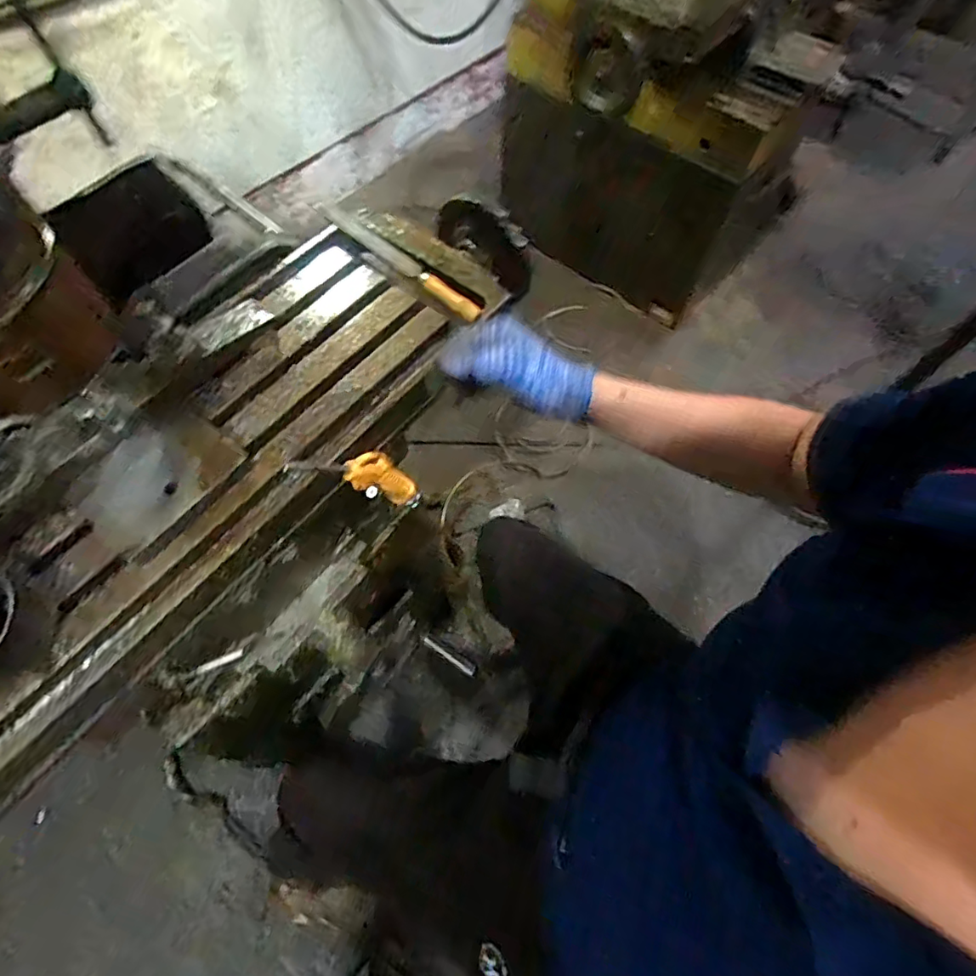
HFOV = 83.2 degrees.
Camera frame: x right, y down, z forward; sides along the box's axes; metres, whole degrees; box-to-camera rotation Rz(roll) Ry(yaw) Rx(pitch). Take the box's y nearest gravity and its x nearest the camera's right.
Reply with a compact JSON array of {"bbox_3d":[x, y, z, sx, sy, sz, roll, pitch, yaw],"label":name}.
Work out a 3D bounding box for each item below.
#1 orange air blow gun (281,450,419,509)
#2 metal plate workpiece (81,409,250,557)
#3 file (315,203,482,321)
[{"bbox_3d":[-0.116,-0.009,0.573,0.049,0.239,0.022,-45,71,3],"label":"orange air blow gun"},{"bbox_3d":[-0.299,-0.012,0.497,0.099,0.018,0.131,36,68,15],"label":"metal plate workpiece"},{"bbox_3d":[-0.105,-0.267,0.634,0.253,0.028,0.027,40,69,17],"label":"file"}]

